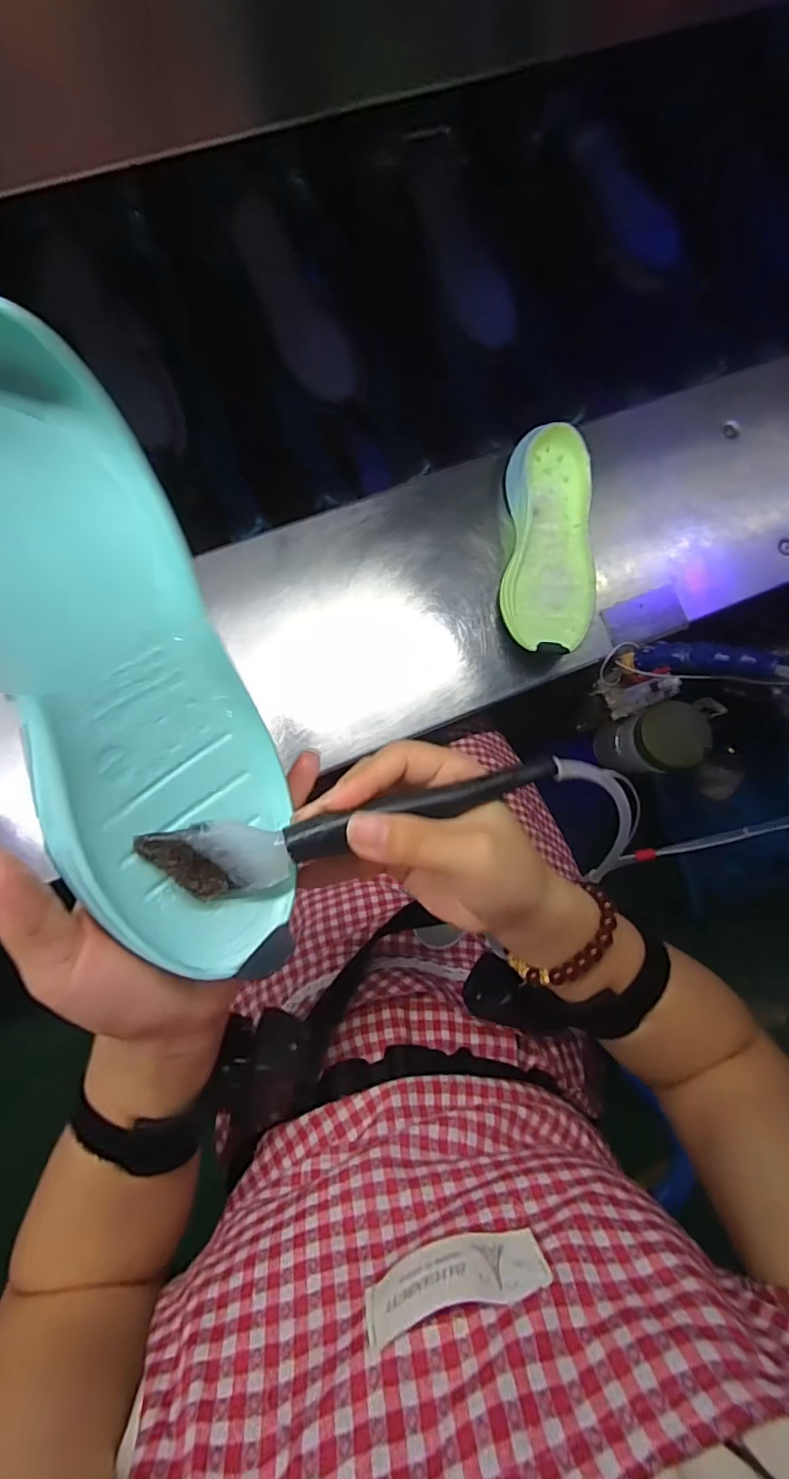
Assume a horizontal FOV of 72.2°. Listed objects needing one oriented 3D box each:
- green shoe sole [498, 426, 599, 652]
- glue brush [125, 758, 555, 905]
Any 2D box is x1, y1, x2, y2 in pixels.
[{"bbox_3d":[0.153,-0.188,0.530,0.090,0.046,0.216,6,86,-6],"label":"green shoe sole"},{"bbox_3d":[-0.010,0.036,0.224,0.169,0.023,0.029,-11,83,-13],"label":"glue brush"}]

